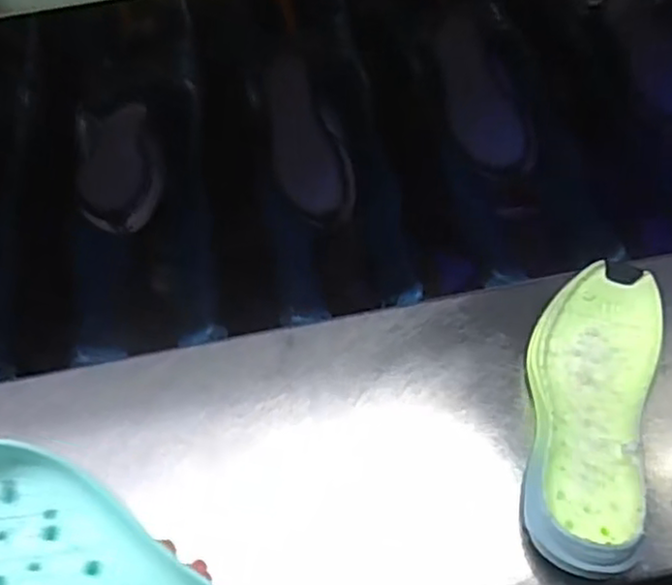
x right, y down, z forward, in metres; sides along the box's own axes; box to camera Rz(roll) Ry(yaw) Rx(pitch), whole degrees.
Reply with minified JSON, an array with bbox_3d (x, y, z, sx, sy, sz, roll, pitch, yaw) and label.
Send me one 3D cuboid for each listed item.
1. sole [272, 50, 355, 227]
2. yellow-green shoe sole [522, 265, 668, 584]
[{"bbox_3d":[-0.031,-0.155,0.686,0.071,0.037,0.191,-14,77,-6],"label":"sole"},{"bbox_3d":[0.178,0.085,0.485,0.085,0.046,0.217,15,59,11],"label":"yellow-green shoe sole"}]

